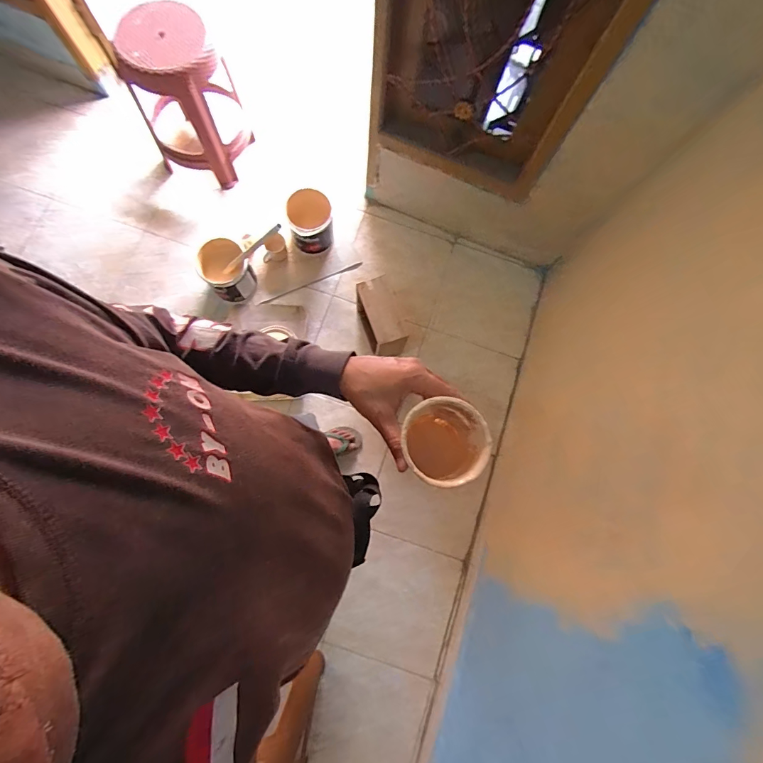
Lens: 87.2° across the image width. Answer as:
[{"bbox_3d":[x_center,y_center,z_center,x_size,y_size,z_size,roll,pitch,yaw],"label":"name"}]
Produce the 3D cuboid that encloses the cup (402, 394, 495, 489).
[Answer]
[{"bbox_3d":[0.065,0.073,0.450,0.088,0.109,0.084,10,73,3],"label":"cup"}]

